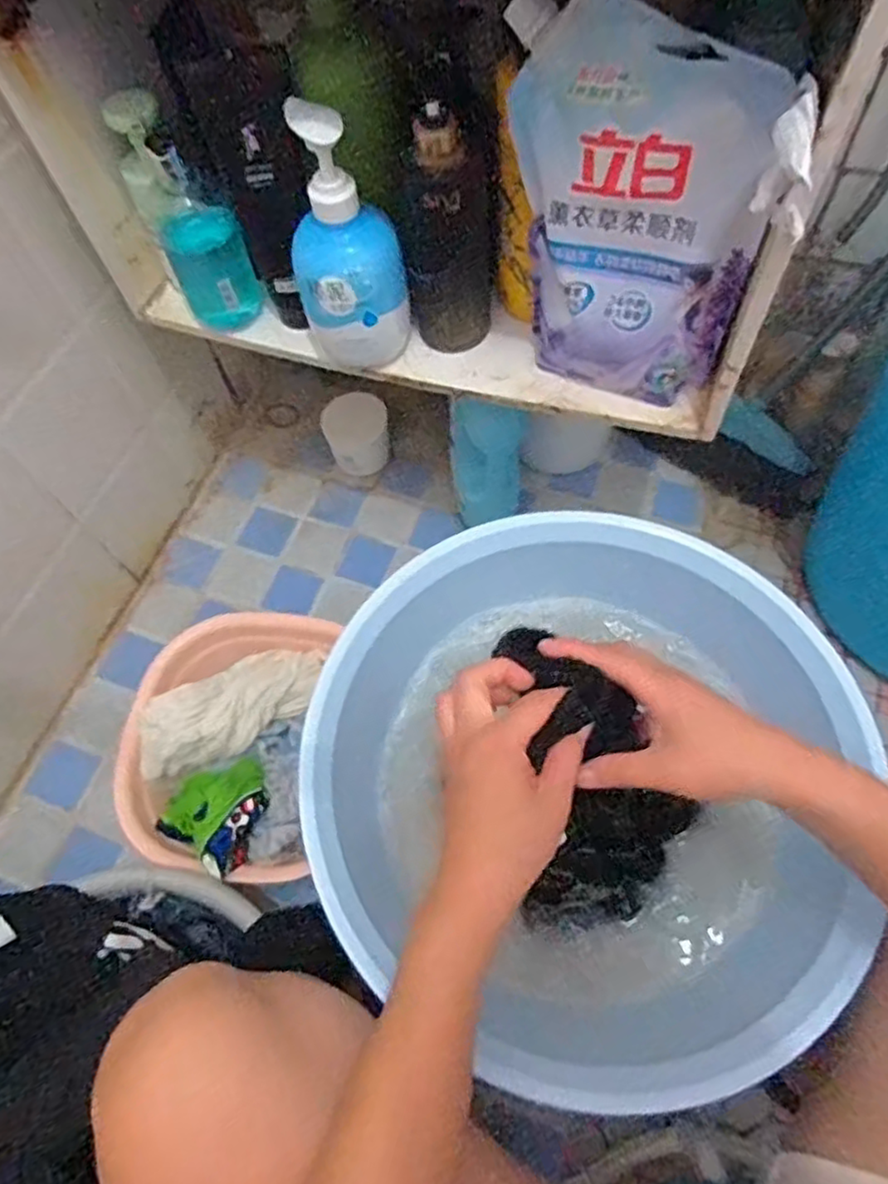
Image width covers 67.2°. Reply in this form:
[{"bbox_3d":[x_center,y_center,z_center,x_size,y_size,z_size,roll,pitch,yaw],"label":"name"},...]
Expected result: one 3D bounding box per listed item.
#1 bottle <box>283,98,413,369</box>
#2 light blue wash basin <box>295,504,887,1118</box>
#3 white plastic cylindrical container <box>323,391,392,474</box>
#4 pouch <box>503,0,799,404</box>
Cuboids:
[{"bbox_3d":[-0.077,-0.263,0.525,0.088,0.189,0.061,5,61,4],"label":"bottle"},{"bbox_3d":[0.101,0.140,0.501,0.386,0.117,0.367,-2,63,4],"label":"light blue wash basin"},{"bbox_3d":[-0.121,-0.217,0.939,0.091,0.088,0.077,-7,62,2],"label":"white plastic cylindrical container"},{"bbox_3d":[0.128,-0.253,0.472,0.186,0.234,0.069,33,70,20],"label":"pouch"}]

